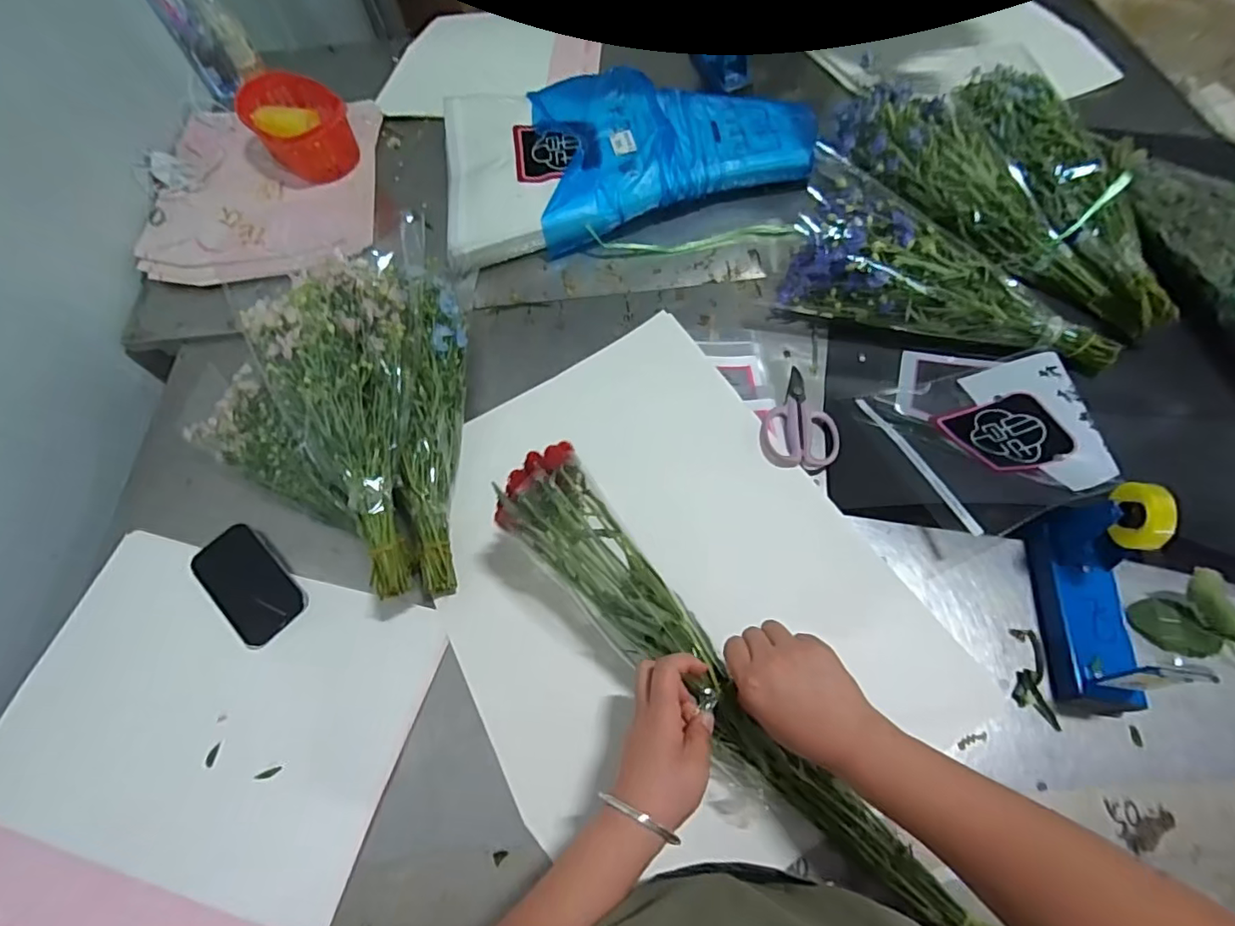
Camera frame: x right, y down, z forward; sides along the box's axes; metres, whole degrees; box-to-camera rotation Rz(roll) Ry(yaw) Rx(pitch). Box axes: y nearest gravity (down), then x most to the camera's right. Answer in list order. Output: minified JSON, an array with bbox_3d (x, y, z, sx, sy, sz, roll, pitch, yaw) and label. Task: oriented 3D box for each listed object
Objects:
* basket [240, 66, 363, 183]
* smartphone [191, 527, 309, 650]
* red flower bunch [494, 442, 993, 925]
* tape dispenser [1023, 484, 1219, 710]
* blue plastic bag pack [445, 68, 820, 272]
[{"bbox_3d":[-0.554,-0.586,0.959,0.144,0.087,0.213,-40,68,-15],"label":"basket"},{"bbox_3d":[-0.432,0.136,0.639,0.156,0.010,0.078,39,72,20],"label":"smartphone"},{"bbox_3d":[0.112,0.216,0.488,0.084,0.067,0.597,-42,77,-16],"label":"red flower bunch"},{"bbox_3d":[0.465,0.126,0.511,0.060,0.126,0.191,7,64,7],"label":"tape dispenser"},{"bbox_3d":[0.022,-0.513,0.894,0.615,0.076,0.309,-13,63,-3],"label":"blue plastic bag pack"}]

